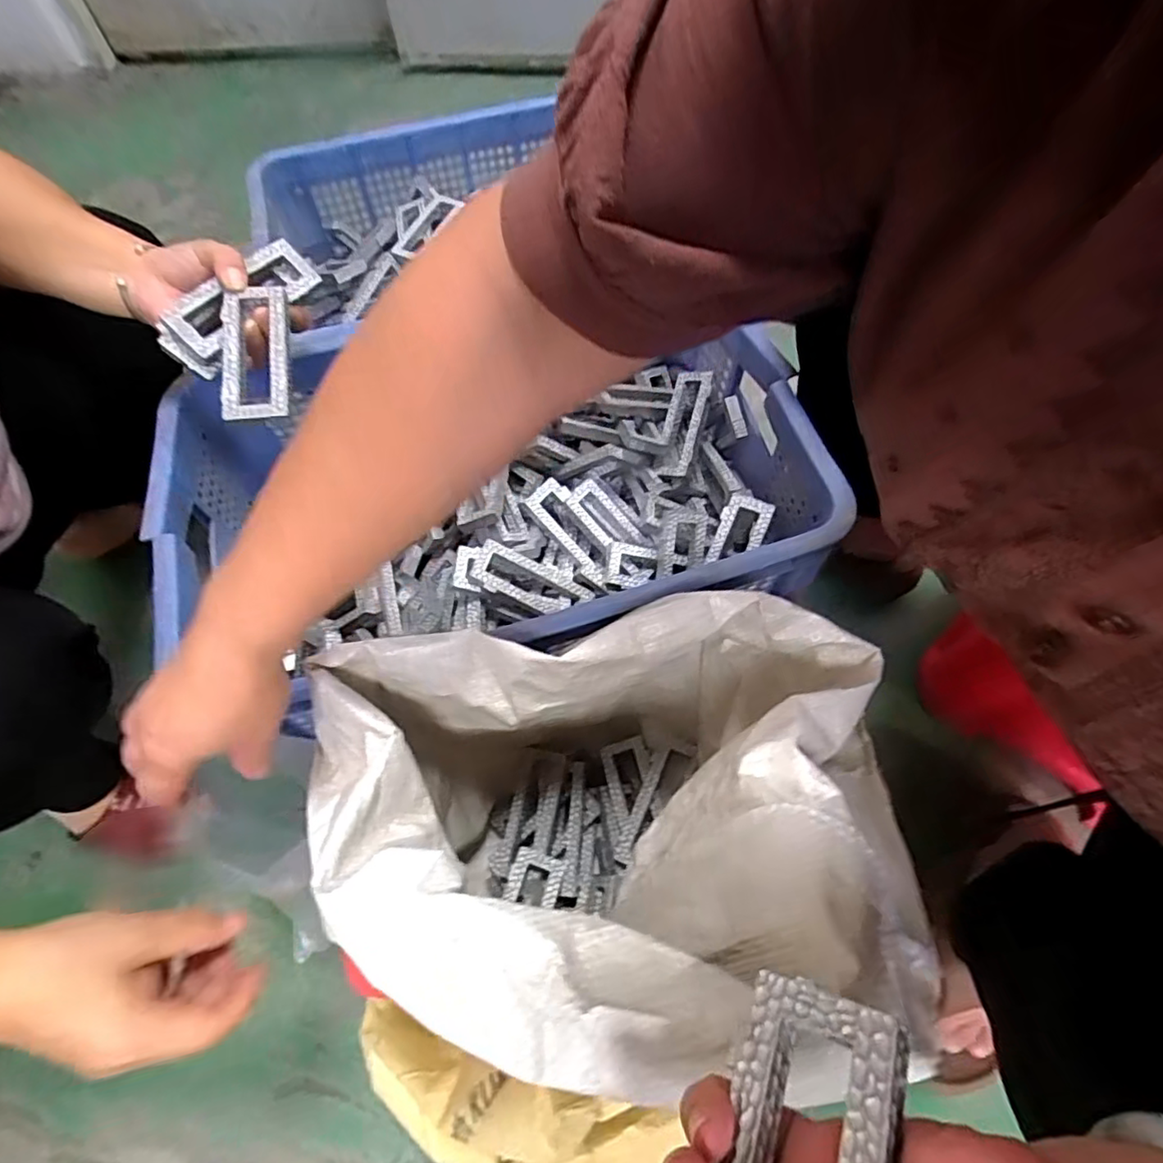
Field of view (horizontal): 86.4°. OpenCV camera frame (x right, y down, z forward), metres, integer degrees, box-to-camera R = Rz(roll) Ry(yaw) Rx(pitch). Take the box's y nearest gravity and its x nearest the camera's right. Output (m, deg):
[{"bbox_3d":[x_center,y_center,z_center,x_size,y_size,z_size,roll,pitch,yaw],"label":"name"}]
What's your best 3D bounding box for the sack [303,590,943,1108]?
[{"bbox_3d":[0.008,0.156,0.414,0.341,0.360,0.220,-7,60,-2],"label":"sack"}]

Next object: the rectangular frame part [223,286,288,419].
[{"bbox_3d":[-0.230,-0.162,0.435,0.043,0.008,0.107,-5,74,-11],"label":"rectangular frame part"}]

